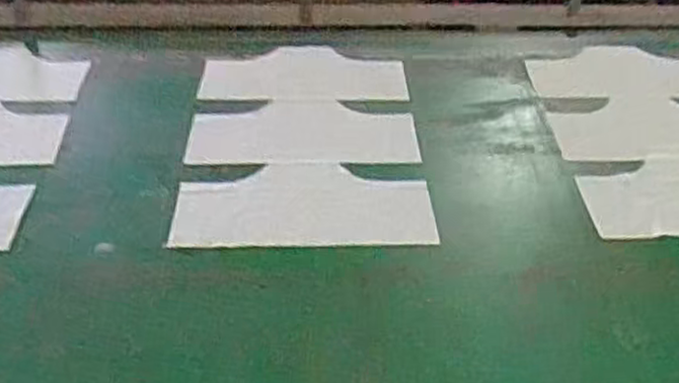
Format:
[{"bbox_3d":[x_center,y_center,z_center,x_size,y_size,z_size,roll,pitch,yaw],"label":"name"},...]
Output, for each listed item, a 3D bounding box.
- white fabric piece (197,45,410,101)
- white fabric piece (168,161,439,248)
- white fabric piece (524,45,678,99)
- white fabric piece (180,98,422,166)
[{"bbox_3d":[-0.060,-0.205,1.233,0.333,0.010,0.207,0,34,-4],"label":"white fabric piece"},{"bbox_3d":[-0.046,0.013,0.944,0.323,0.009,0.163,-1,39,-4],"label":"white fabric piece"},{"bbox_3d":[0.487,-0.210,1.239,0.330,0.012,0.186,-4,40,-4],"label":"white fabric piece"},{"bbox_3d":[-0.053,-0.094,1.080,0.325,0.011,0.178,0,36,-4],"label":"white fabric piece"}]

